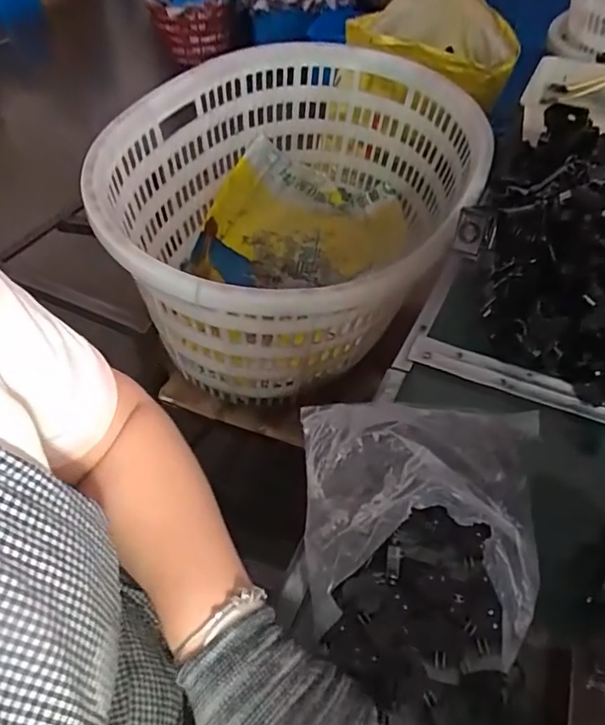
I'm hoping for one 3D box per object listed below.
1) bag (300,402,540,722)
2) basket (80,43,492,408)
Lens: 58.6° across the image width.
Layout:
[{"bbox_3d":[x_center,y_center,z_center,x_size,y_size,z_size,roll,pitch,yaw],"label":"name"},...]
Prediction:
[{"bbox_3d":[0.084,0.104,0.375,0.185,0.091,0.218,4,48,6],"label":"bag"},{"bbox_3d":[0.017,-0.236,0.865,0.467,0.335,0.678,22,52,21],"label":"basket"}]

